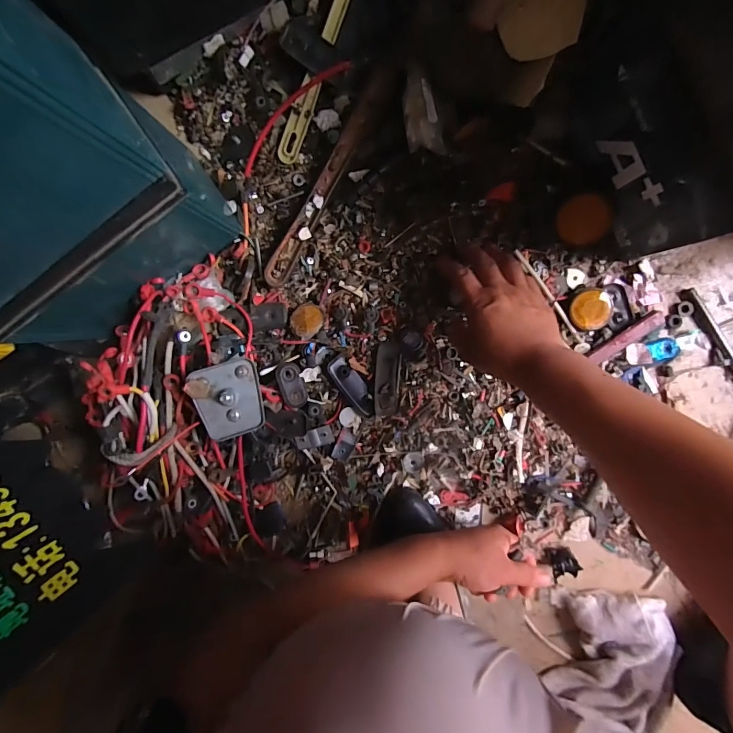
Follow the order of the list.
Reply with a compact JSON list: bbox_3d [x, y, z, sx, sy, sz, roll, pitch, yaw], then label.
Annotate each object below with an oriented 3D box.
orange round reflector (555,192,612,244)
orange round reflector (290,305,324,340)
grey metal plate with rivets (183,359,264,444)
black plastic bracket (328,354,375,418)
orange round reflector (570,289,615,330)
[{"bbox_3d":[0.232,-0.157,0.422,0.049,0.004,0.049,15,121,26],"label":"orange round reflector"},{"bbox_3d":[-0.068,-0.051,0.450,0.036,0.008,0.042,9,66,-5],"label":"orange round reflector"},{"bbox_3d":[-0.148,0.036,0.425,0.068,0.016,0.078,-17,90,-12],"label":"grey metal plate with rivets"},{"bbox_3d":[-0.015,0.025,0.458,0.026,0.020,0.080,-33,94,5],"label":"black plastic bracket"},{"bbox_3d":[0.248,-0.062,0.432,0.049,0.015,0.043,-12,96,4],"label":"orange round reflector"}]

